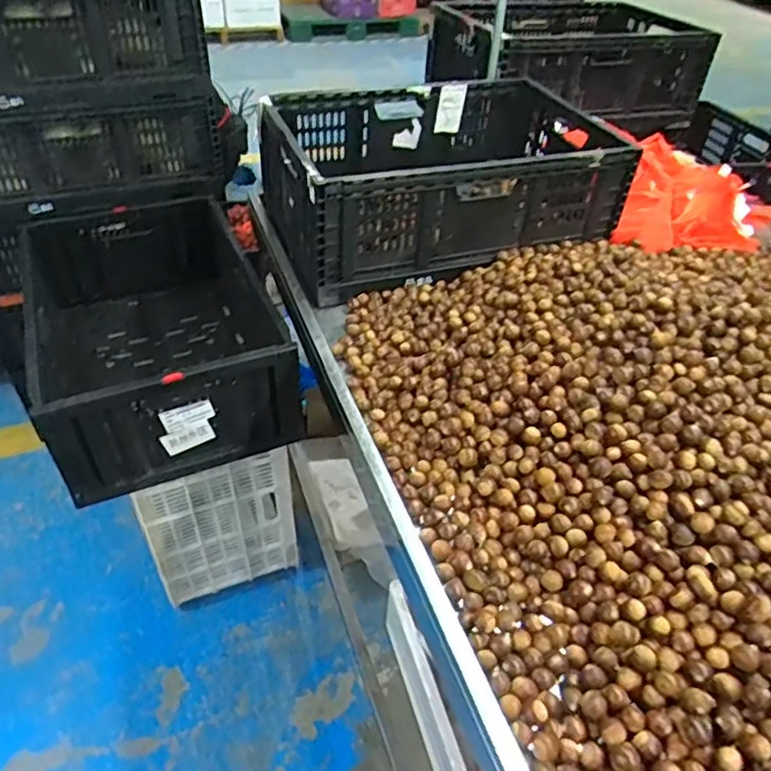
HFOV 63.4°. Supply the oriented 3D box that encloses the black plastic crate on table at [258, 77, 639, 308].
[{"bbox_3d":[0.119,-0.406,1.189,0.628,0.209,0.394,-14,45,-17],"label":"black plastic crate on table"}]

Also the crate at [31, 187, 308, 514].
[{"bbox_3d":[-0.434,-0.104,1.211,0.398,0.240,0.614,-16,45,-19],"label":"crate"}]

